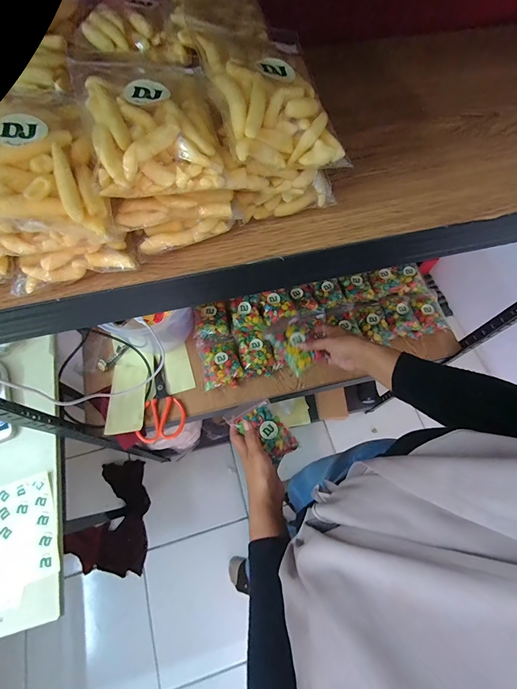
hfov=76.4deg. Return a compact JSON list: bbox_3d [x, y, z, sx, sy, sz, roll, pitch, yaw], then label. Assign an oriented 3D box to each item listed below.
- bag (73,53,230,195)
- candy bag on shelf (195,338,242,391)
[{"bbox_3d":[-0.074,-0.165,0.229,0.090,0.032,0.135,-16,68,-8],"label":"bag"},{"bbox_3d":[-0.090,0.039,0.759,0.087,0.050,0.117,-12,68,-7],"label":"candy bag on shelf"}]

